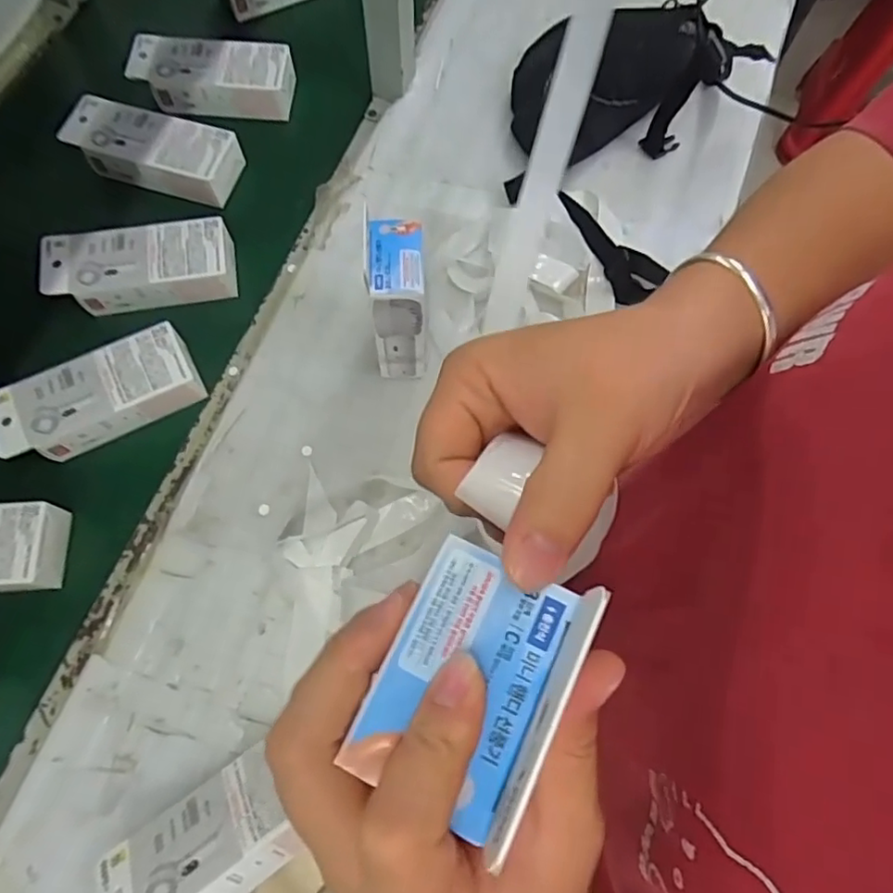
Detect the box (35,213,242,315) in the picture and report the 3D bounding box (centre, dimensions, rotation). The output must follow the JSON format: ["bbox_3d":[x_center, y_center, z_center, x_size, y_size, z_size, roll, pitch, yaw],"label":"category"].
[{"bbox_3d":[-0.305,-0.180,0.612,0.180,0.046,0.079,-9,71,-5],"label":"box"}]

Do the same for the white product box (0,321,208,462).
[{"bbox_3d":[-0.322,-0.046,0.564,0.174,0.046,0.071,-24,73,-10],"label":"white product box"}]

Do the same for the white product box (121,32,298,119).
[{"bbox_3d":[-0.269,-0.426,0.700,0.178,0.047,0.074,3,70,0],"label":"white product box"}]

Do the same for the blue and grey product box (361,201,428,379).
[{"bbox_3d":[-0.040,-0.120,0.527,0.045,0.152,0.065,0,70,-1],"label":"blue and grey product box"}]

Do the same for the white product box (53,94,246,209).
[{"bbox_3d":[-0.318,-0.324,0.658,0.186,0.041,0.072,15,71,4],"label":"white product box"}]

